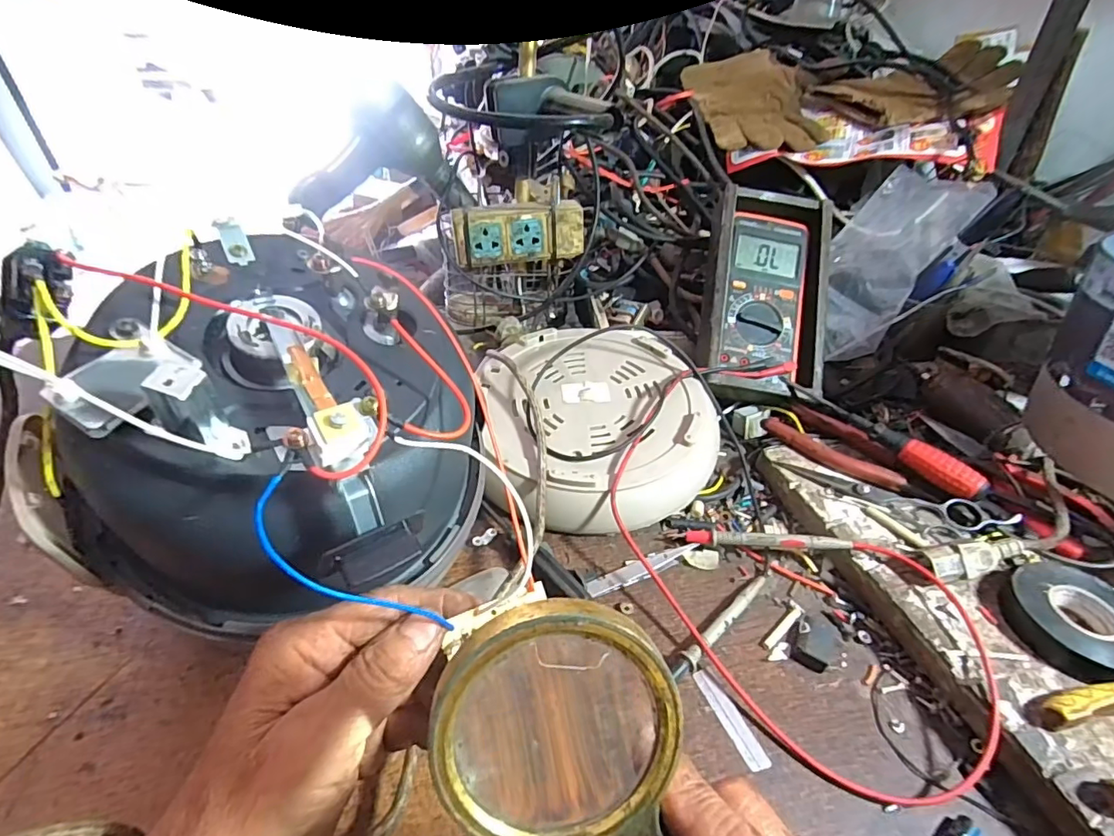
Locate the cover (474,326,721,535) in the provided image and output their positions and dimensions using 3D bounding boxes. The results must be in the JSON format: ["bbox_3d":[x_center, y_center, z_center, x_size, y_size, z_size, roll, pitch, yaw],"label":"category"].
[{"bbox_3d":[0.036,0.001,0.459,0.200,0.051,0.220,-5,39,-9],"label":"cover"}]

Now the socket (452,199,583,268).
[{"bbox_3d":[-0.038,-0.188,0.553,0.131,0.055,0.025,-10,40,-16],"label":"socket"}]

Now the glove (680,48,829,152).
[{"bbox_3d":[0.261,-0.419,0.716,0.141,0.020,0.236,-8,55,2],"label":"glove"}]

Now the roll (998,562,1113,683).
[{"bbox_3d":[0.322,0.124,0.331,0.077,0.017,0.070,1,39,-1],"label":"roll"}]

